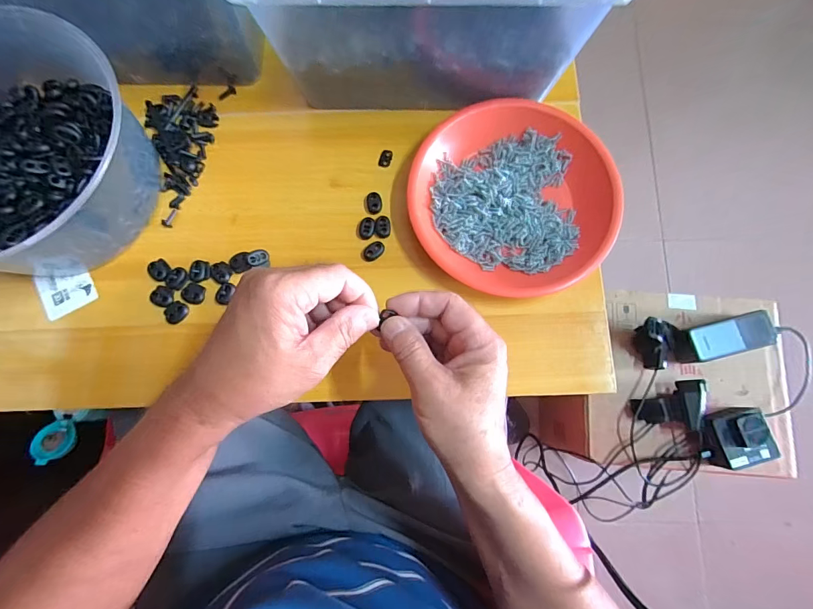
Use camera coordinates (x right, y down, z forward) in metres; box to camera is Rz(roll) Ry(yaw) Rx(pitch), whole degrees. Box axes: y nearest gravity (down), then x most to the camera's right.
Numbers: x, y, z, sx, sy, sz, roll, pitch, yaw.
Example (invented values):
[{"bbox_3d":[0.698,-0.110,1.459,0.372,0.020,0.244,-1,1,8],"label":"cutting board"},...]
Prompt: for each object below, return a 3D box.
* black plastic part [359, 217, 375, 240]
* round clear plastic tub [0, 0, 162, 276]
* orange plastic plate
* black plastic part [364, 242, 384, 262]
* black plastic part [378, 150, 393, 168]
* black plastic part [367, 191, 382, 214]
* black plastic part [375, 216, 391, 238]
[{"bbox_3d":[-0.038,-0.075,0.388,0.014,0.004,0.022,7,79,1],"label":"black plastic part"},{"bbox_3d":[-0.350,-0.135,0.354,0.219,0.096,0.214,0,79,0],"label":"round clear plastic tub"},{"bbox_3d":[0.100,-0.103,0.380,0.188,0.028,0.183,0,79,0],"label":"orange plastic plate"},{"bbox_3d":[-0.031,-0.052,0.385,0.022,0.005,0.014,-41,81,-7],"label":"black plastic part"},{"bbox_3d":[-0.021,-0.150,0.405,0.012,0.004,0.019,13,79,3],"label":"black plastic part"},{"bbox_3d":[-0.032,-0.101,0.394,0.015,0.004,0.022,-4,79,-1],"label":"black plastic part"},{"bbox_3d":[-0.023,-0.077,0.389,0.015,0.004,0.022,-2,79,0],"label":"black plastic part"}]

